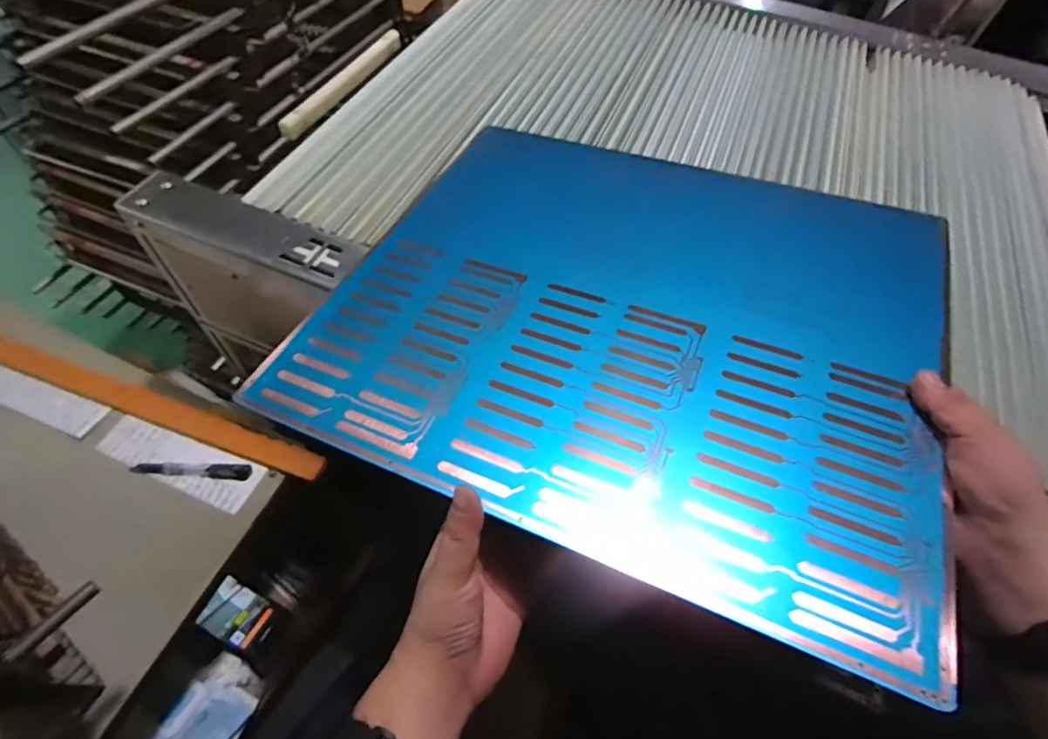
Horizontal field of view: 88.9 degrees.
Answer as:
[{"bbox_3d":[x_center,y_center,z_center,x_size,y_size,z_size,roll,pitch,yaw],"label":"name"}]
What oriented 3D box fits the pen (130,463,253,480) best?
[{"bbox_3d":[-0.393,0.117,0.630,0.135,0.013,0.016,4,57,-2],"label":"pen"}]

